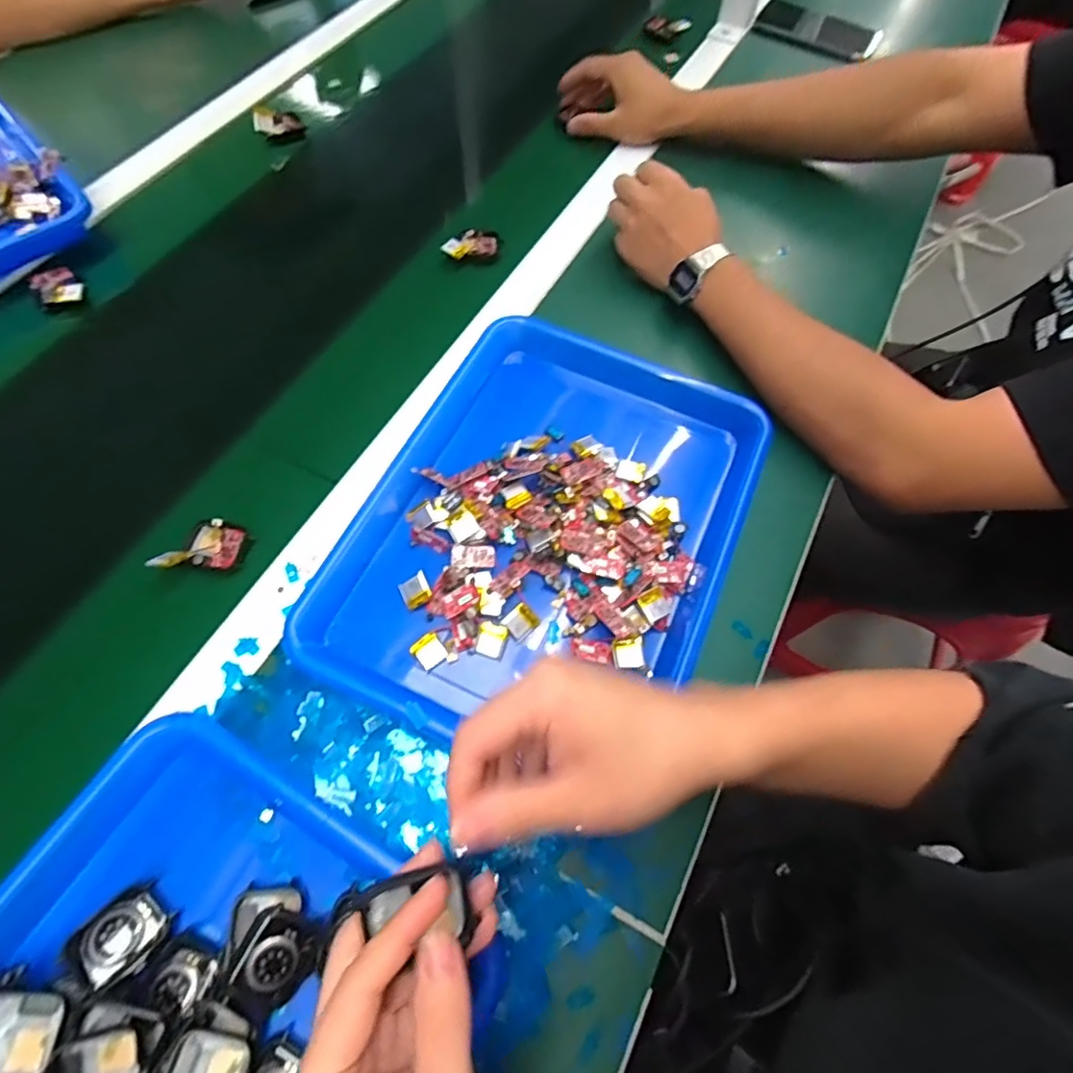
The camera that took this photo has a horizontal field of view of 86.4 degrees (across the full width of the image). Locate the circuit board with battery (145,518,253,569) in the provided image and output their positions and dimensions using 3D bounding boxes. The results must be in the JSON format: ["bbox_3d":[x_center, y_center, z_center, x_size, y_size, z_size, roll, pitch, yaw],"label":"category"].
[{"bbox_3d":[-0.235,0.009,0.407,0.044,0.022,0.049,19,66,7],"label":"circuit board with battery"}]

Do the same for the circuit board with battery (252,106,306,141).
[{"bbox_3d":[-0.286,-0.457,0.632,0.052,0.029,0.022,-36,71,-17],"label":"circuit board with battery"}]

